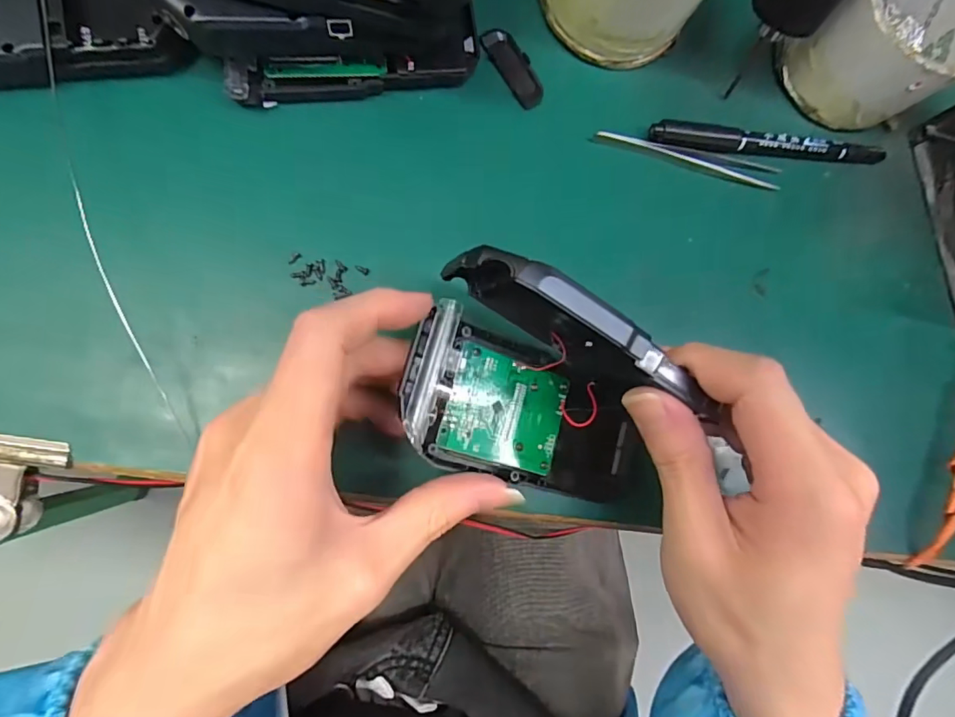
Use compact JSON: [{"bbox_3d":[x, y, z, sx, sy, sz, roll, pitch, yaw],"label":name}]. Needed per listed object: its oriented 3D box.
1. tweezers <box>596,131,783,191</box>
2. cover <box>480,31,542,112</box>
[{"bbox_3d":[0.113,-0.104,0.266,0.103,0.006,0.013,8,83,-8],"label":"tweezers"},{"bbox_3d":[0.019,-0.150,0.258,0.017,0.004,0.044,-37,91,-11],"label":"cover"}]

